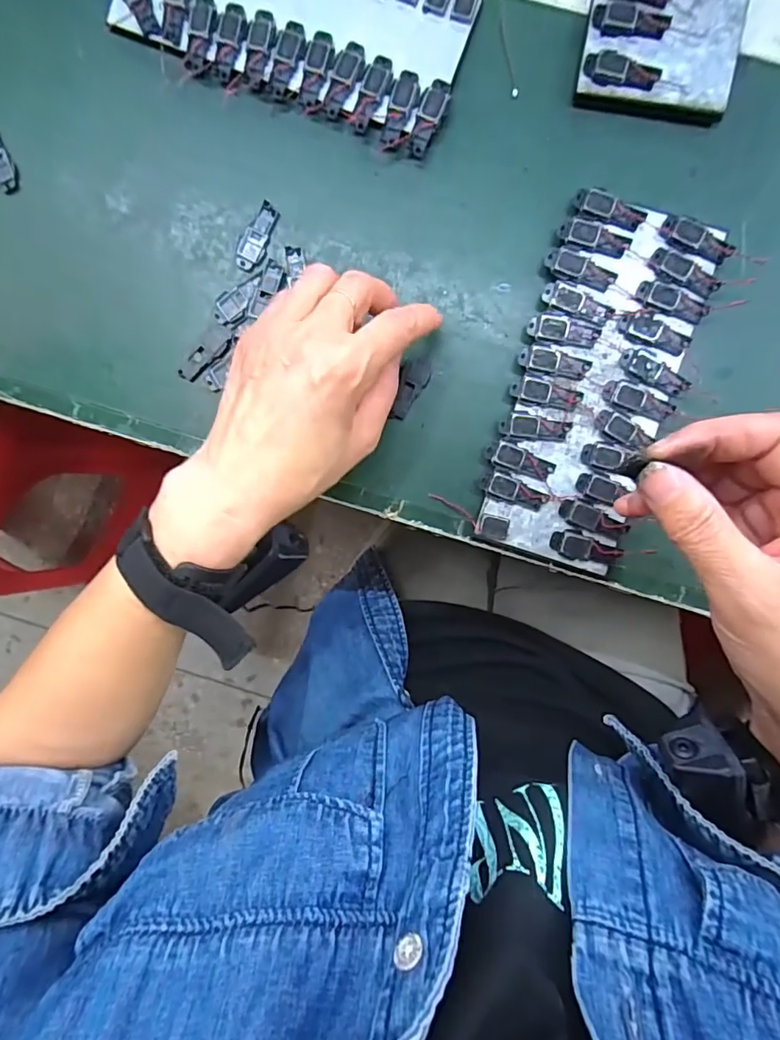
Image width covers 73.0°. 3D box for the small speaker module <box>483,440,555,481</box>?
[{"bbox_3d":[0.076,-0.035,0.306,0.040,0.004,0.015,18,95,3],"label":"small speaker module"}]

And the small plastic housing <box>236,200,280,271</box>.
[{"bbox_3d":[-0.079,-0.169,0.313,0.017,0.004,0.040,21,95,3],"label":"small plastic housing"}]

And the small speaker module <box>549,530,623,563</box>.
[{"bbox_3d":[0.113,0.017,0.306,0.039,0.006,0.015,20,95,3],"label":"small speaker module"}]

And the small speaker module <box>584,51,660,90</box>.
[{"bbox_3d":[0.126,-0.243,0.285,0.040,0.004,0.016,7,100,0],"label":"small speaker module"}]

